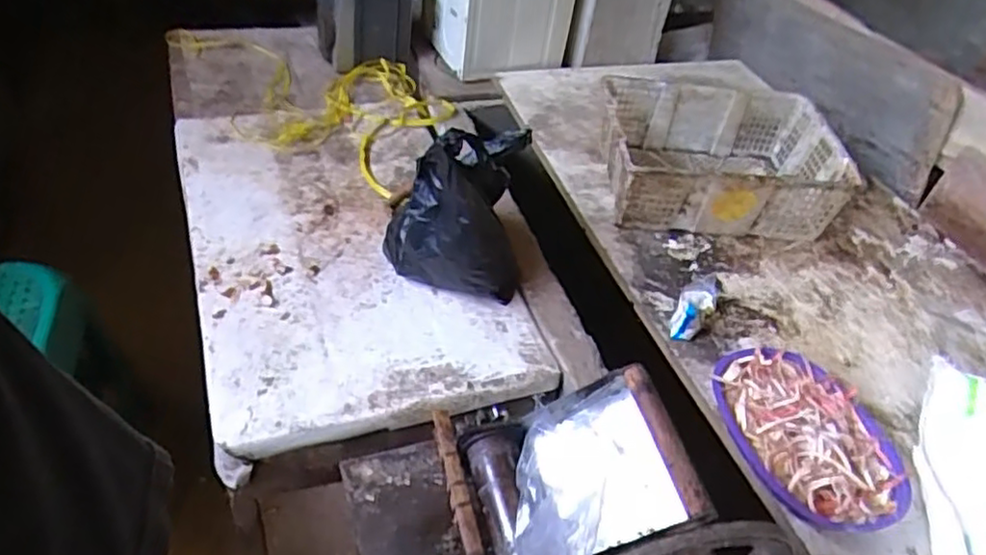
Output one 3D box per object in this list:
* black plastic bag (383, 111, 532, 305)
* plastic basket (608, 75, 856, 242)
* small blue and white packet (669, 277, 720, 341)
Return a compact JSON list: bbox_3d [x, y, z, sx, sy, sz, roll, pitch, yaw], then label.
[{"bbox_3d":[-0.067,-0.128,1.197,0.234,0.280,0.213,2,45,-6],"label":"black plastic bag"},{"bbox_3d":[0.484,-0.269,1.523,0.485,0.162,0.448,8,44,0],"label":"plastic basket"},{"bbox_3d":[0.353,0.057,1.218,0.062,0.064,0.134,23,46,15],"label":"small blue and white packet"}]

